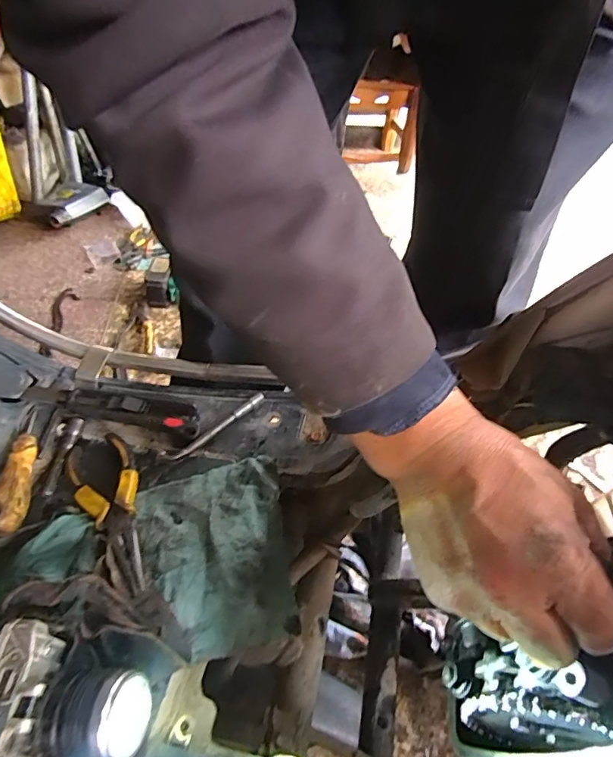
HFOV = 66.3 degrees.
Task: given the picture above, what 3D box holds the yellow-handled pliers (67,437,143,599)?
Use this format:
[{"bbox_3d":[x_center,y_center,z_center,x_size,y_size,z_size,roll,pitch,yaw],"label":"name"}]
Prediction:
[{"bbox_3d":[-0.154,0.100,0.374,0.046,0.009,0.152,-21,49,-23],"label":"yellow-handled pliers"}]

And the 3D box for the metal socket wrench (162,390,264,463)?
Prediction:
[{"bbox_3d":[-0.083,0.045,0.439,0.107,0.015,0.014,-29,52,-29],"label":"metal socket wrench"}]

